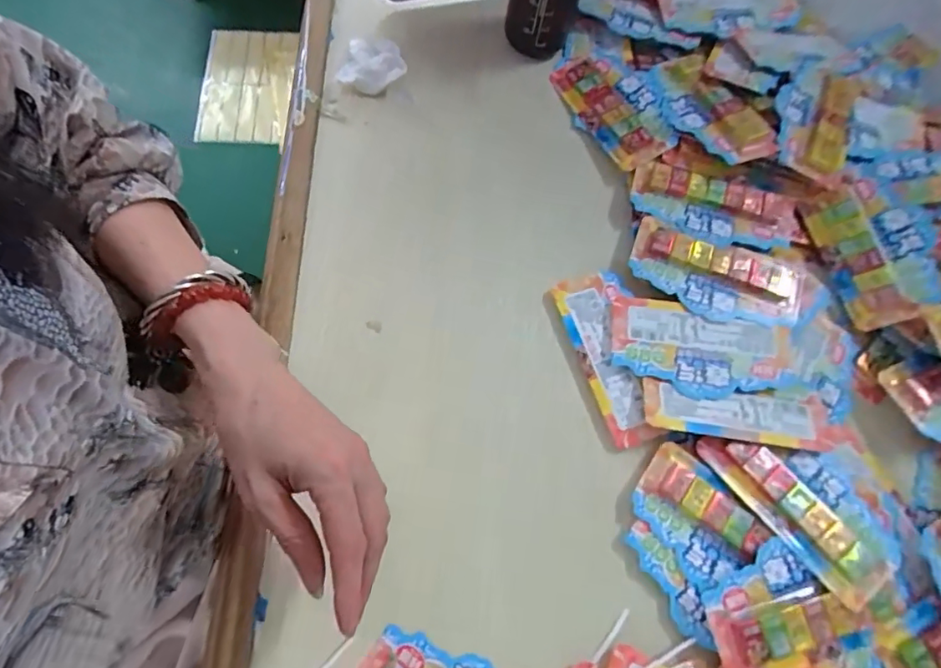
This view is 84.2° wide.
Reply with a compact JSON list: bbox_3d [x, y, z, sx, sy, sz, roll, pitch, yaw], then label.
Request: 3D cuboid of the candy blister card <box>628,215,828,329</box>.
[{"bbox_3d":[0.219,-0.047,0.443,0.163,0.012,0.075,17,67,5],"label":"candy blister card"}]

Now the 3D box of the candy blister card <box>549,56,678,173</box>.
[{"bbox_3d":[0.139,-0.224,0.506,0.075,0.014,0.144,-25,68,3],"label":"candy blister card"}]

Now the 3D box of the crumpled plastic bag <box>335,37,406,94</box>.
[{"bbox_3d":[-0.093,-0.265,0.510,0.061,0.021,0.055,6,67,0],"label":"crumpled plastic bag"}]

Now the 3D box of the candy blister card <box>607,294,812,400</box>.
[{"bbox_3d":[0.185,0.012,0.420,0.139,0.010,0.073,12,67,3],"label":"candy blister card"}]

